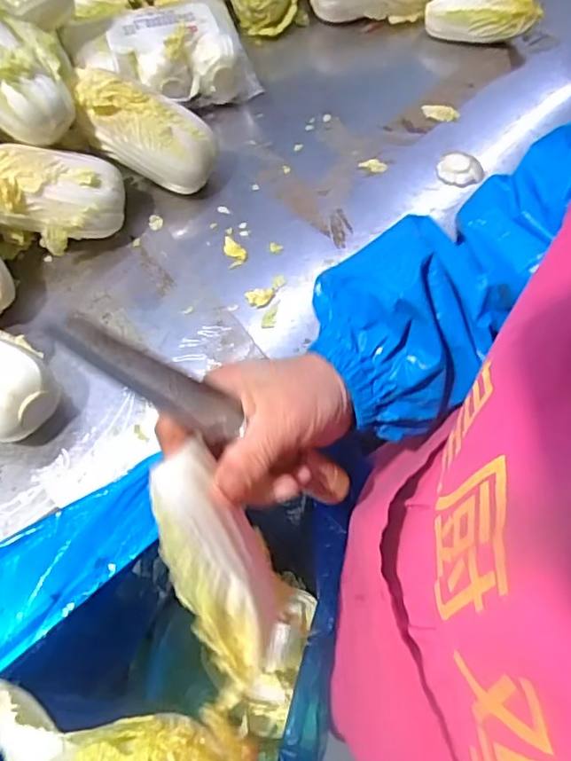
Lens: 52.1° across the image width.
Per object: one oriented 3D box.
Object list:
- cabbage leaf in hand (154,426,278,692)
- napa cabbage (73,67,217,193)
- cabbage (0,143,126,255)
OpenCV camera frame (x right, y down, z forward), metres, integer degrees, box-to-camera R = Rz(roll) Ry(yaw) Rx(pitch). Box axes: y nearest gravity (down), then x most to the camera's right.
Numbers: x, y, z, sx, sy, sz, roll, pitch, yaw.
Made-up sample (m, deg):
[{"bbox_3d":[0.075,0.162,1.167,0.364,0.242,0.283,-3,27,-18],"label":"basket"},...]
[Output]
[{"bbox_3d":[-0.033,0.093,0.290,0.043,0.017,0.119,-22,102,-9],"label":"cabbage leaf in hand"},{"bbox_3d":[-0.146,-0.254,0.595,0.143,0.070,0.078,22,98,-26],"label":"napa cabbage"},{"bbox_3d":[-0.230,-0.170,0.557,0.137,0.078,0.085,-2,89,-25],"label":"cabbage"}]

